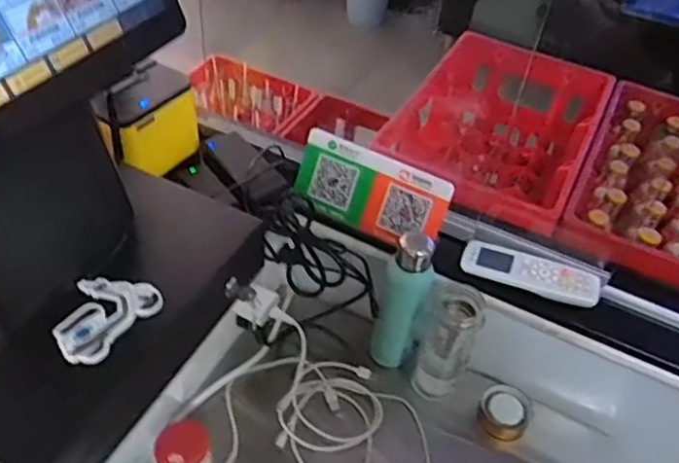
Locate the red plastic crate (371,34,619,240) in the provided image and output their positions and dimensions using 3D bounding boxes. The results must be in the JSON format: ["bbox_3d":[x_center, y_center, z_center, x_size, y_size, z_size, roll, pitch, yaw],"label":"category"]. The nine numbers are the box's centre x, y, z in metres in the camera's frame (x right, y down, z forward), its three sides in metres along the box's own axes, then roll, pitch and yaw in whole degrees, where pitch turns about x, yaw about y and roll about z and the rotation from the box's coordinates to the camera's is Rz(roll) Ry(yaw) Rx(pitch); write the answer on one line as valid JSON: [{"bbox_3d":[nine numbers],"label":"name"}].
[{"bbox_3d":[0.253,-0.147,1.053,0.288,0.186,0.435,24,48,16],"label":"red plastic crate"}]

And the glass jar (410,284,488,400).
[{"bbox_3d":[0.139,0.143,0.799,0.059,0.153,0.069,18,46,11],"label":"glass jar"}]

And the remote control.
[{"bbox_3d":[0.232,0.052,0.763,0.162,0.027,0.053,19,46,12],"label":"remote control"}]

